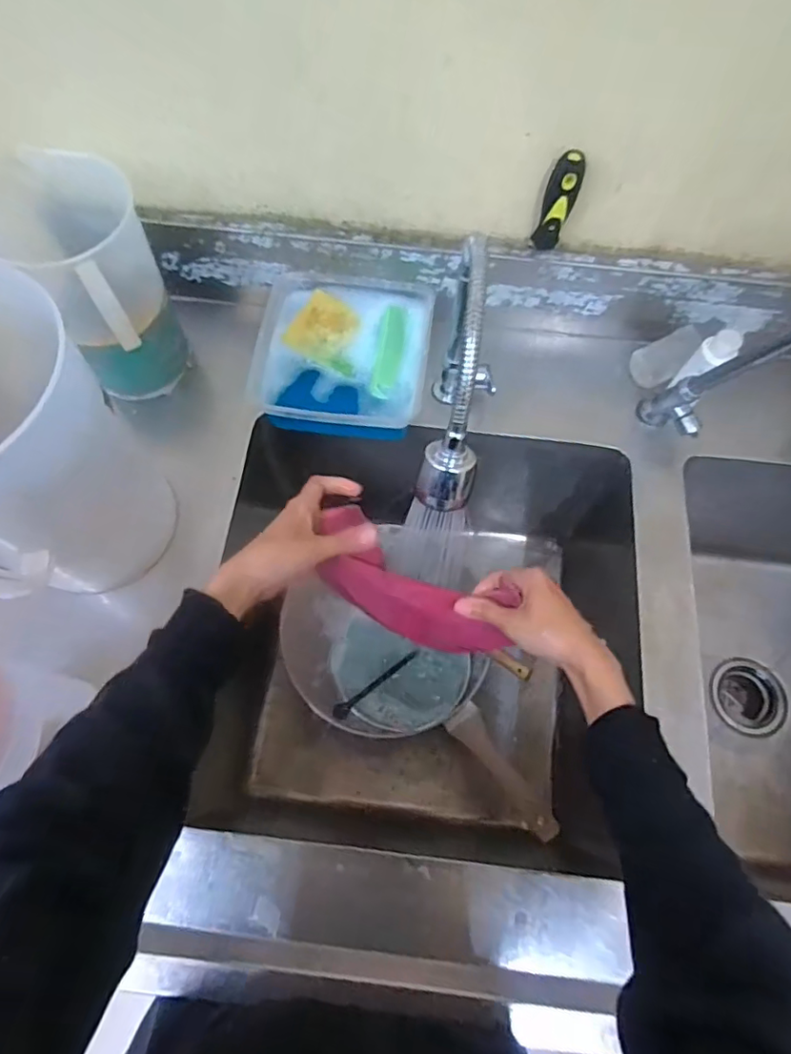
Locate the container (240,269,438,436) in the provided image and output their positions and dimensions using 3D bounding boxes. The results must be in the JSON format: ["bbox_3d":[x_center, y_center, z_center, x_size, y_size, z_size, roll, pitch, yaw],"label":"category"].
[{"bbox_3d":[-0.063,-0.205,0.676,0.201,0.050,0.191,6,69,1],"label":"container"}]

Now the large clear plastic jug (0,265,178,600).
[{"bbox_3d":[-0.326,-0.051,0.504,0.218,0.272,0.206,41,73,13],"label":"large clear plastic jug"}]

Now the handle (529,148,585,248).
[{"bbox_3d":[0.168,-0.333,0.577,0.031,0.105,0.028,21,70,7],"label":"handle"}]

